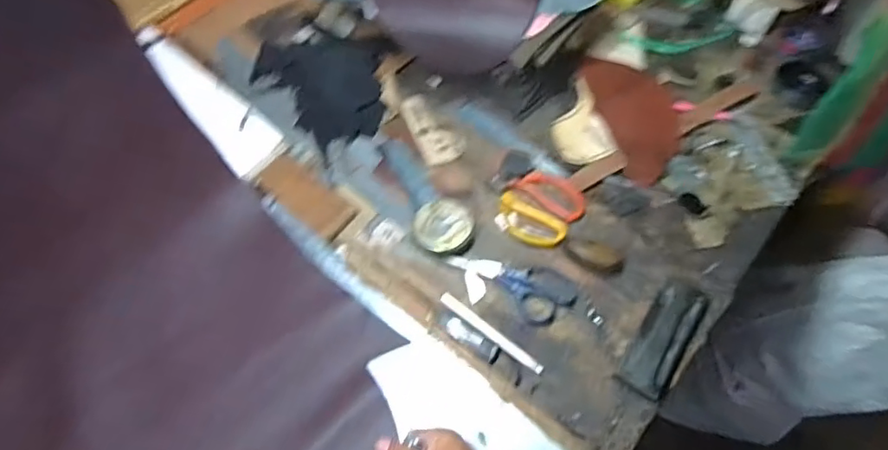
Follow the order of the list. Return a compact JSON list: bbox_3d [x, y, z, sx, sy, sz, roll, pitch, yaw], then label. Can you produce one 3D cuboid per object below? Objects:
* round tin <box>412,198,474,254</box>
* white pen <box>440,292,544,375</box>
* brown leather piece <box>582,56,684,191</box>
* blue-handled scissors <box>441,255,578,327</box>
[{"bbox_3d":[0.001,0.003,0.747,0.074,0.036,0.073,0,63,1],"label":"round tin"},{"bbox_3d":[0.055,0.126,0.683,0.144,0.004,0.013,36,59,20],"label":"white pen"},{"bbox_3d":[0.290,-0.160,0.865,0.114,0.012,0.223,-11,64,-7],"label":"brown leather piece"},{"bbox_3d":[0.078,0.075,0.713,0.159,0.015,0.071,17,65,9],"label":"blue-handled scissors"}]

